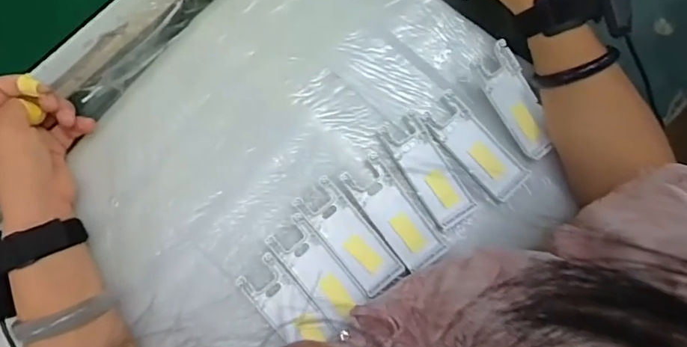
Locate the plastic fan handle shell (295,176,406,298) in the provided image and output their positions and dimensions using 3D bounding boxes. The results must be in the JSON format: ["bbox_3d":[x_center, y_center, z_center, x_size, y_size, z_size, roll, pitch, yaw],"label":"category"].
[{"bbox_3d":[0.005,0.054,0.442,0.040,0.007,0.103,-38,84,-5],"label":"plastic fan handle shell"}]

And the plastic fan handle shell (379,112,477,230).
[{"bbox_3d":[0.075,-0.004,0.451,0.039,0.011,0.101,-32,83,-4],"label":"plastic fan handle shell"}]

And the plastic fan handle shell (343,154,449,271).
[{"bbox_3d":[0.044,0.034,0.443,0.039,0.009,0.102,-37,84,-5],"label":"plastic fan handle shell"}]

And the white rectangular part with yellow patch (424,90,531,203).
[{"bbox_3d":[0.119,-0.025,0.460,0.040,0.007,0.102,-40,84,-5],"label":"white rectangular part with yellow patch"}]

